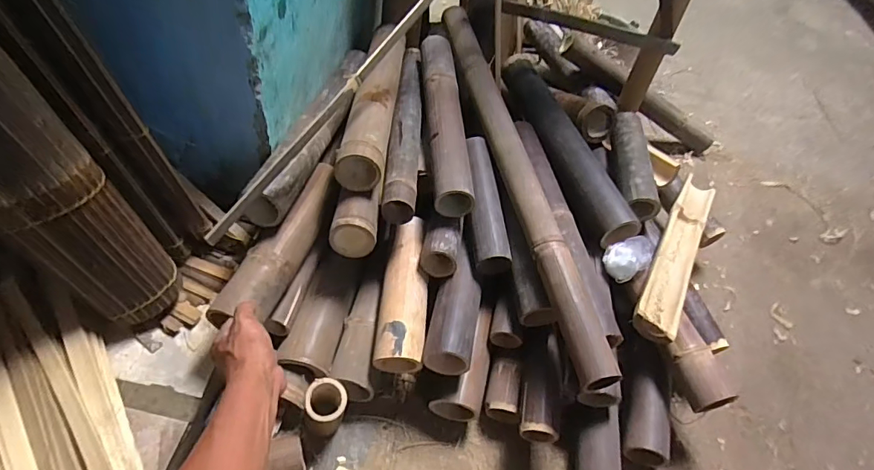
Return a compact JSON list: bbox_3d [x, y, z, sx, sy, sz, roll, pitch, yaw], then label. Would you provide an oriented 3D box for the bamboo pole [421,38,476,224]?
[{"bbox_3d":[0.013,-0.213,0.836,0.064,0.051,0.430,2,52,-9],"label":"bamboo pole"}]

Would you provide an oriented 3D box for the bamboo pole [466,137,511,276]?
[{"bbox_3d":[0.078,-0.056,0.778,0.054,0.059,0.242,0,53,-10],"label":"bamboo pole"}]

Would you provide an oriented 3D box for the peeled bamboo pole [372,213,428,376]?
[{"bbox_3d":[-0.049,0.091,0.734,0.071,0.081,0.228,8,52,-5],"label":"peeled bamboo pole"}]

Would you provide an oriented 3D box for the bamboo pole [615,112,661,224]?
[{"bbox_3d":[0.373,-0.136,0.883,0.055,0.044,0.261,11,52,-2],"label":"bamboo pole"}]

